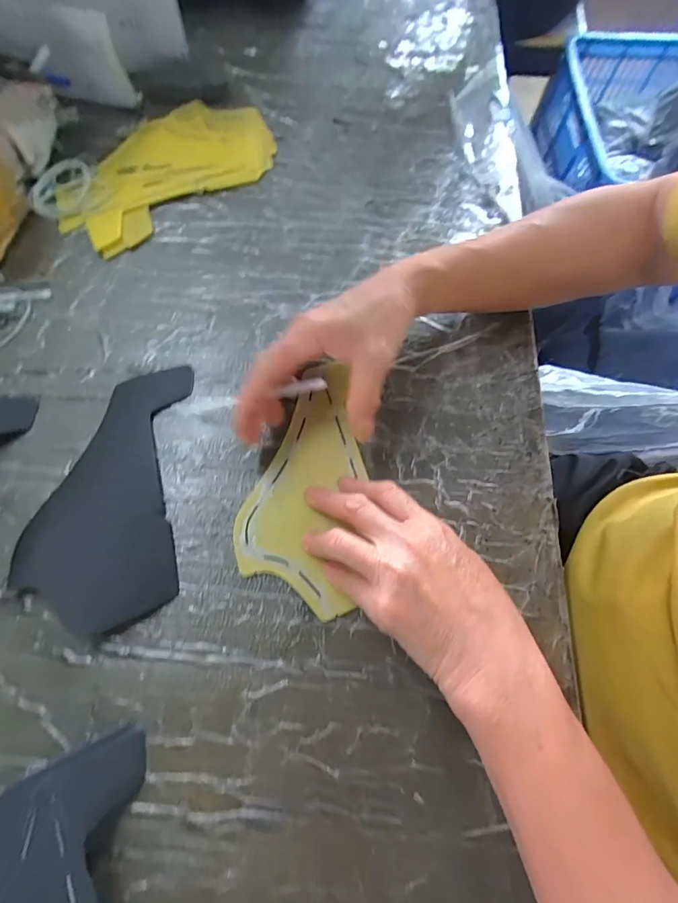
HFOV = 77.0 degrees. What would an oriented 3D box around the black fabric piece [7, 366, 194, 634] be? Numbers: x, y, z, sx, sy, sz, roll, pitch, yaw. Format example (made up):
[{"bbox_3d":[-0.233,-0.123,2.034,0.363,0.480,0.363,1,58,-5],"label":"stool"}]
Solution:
[{"bbox_3d":[-0.167,0.026,0.306,0.106,0.004,0.185,-3,69,-2],"label":"black fabric piece"}]

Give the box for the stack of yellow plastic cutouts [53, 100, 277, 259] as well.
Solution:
[{"bbox_3d":[-0.170,-0.284,0.422,0.220,0.013,0.126,-37,74,-13],"label":"stack of yellow plastic cutouts"}]

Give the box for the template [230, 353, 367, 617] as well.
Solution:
[{"bbox_3d":[-0.021,0.016,0.311,0.080,0.007,0.179,11,70,3],"label":"template"}]

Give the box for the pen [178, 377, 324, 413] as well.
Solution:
[{"bbox_3d":[-0.058,-0.038,0.292,0.100,0.010,0.009,-10,70,0],"label":"pen"}]

